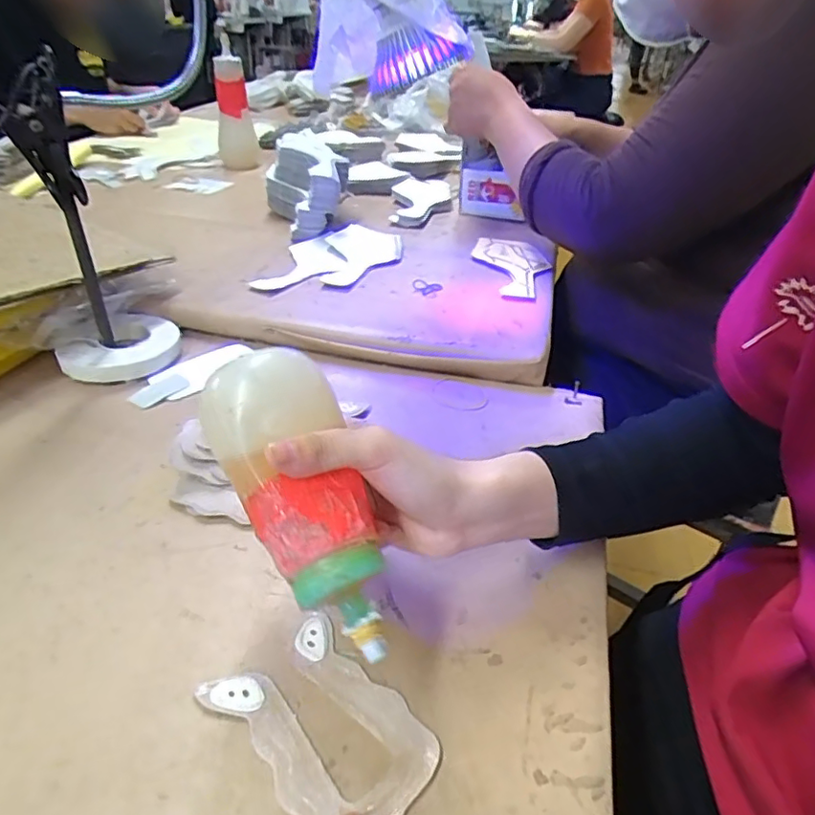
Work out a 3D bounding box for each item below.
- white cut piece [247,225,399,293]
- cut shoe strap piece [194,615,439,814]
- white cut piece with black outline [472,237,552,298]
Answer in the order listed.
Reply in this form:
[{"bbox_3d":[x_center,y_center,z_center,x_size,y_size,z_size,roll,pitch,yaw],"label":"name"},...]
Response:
[{"bbox_3d":[-0.085,-0.185,0.717,0.124,0.009,0.215,12,39,10],"label":"white cut piece"},{"bbox_3d":[-0.042,0.157,0.291,0.070,0.005,0.108,-29,45,-36],"label":"cut shoe strap piece"},{"bbox_3d":[0.133,-0.177,0.718,0.085,0.005,0.173,-5,38,-11],"label":"white cut piece with black outline"}]

